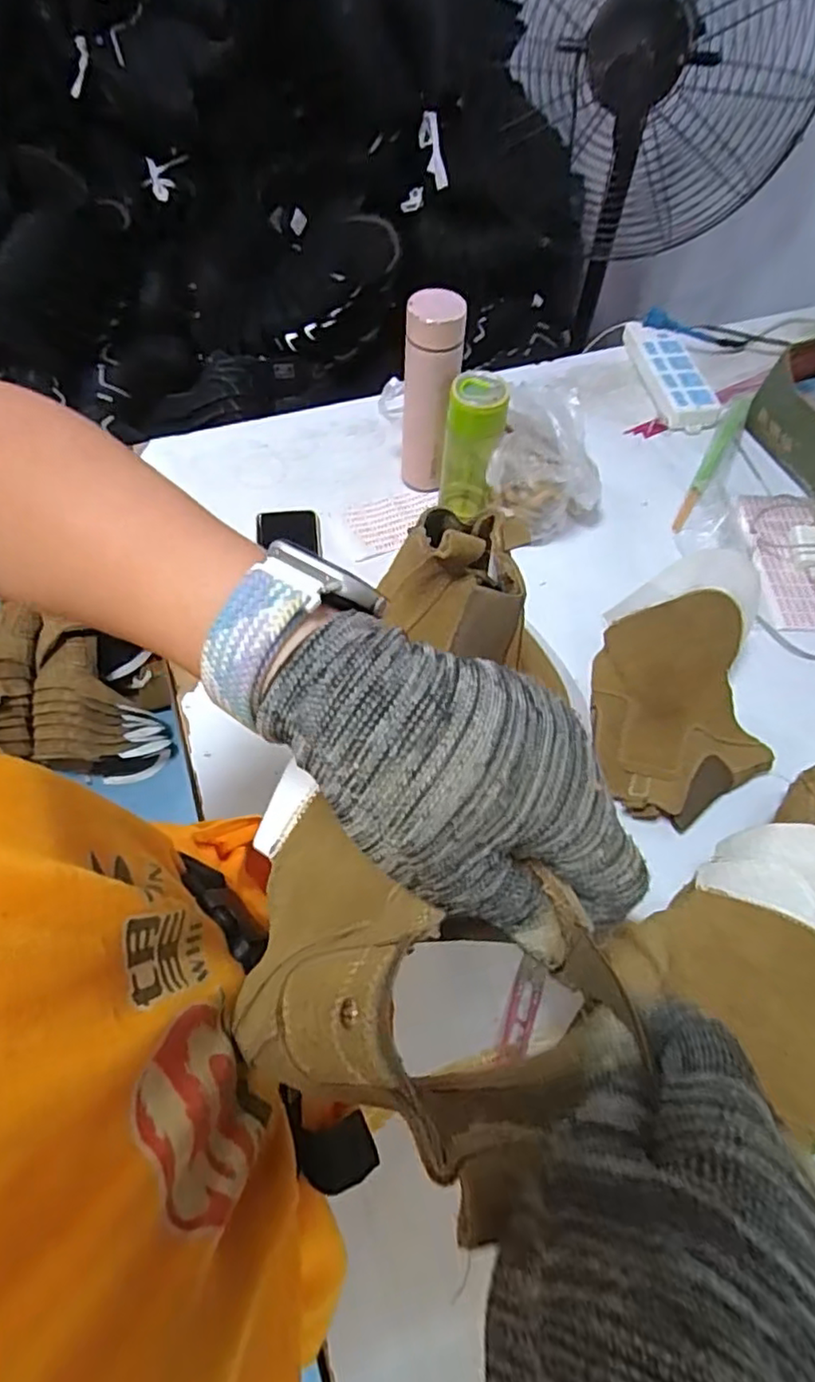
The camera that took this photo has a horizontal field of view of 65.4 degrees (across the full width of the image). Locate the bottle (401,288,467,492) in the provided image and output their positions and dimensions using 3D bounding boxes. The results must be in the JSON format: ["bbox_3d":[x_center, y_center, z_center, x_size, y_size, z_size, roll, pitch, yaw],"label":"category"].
[{"bbox_3d":[0.026,-0.348,0.767,0.064,0.226,0.063,3,60,-1],"label":"bottle"}]

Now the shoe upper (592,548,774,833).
[{"bbox_3d":[0.279,0.007,0.619,0.168,0.168,0.203,-5,60,-5],"label":"shoe upper"}]

